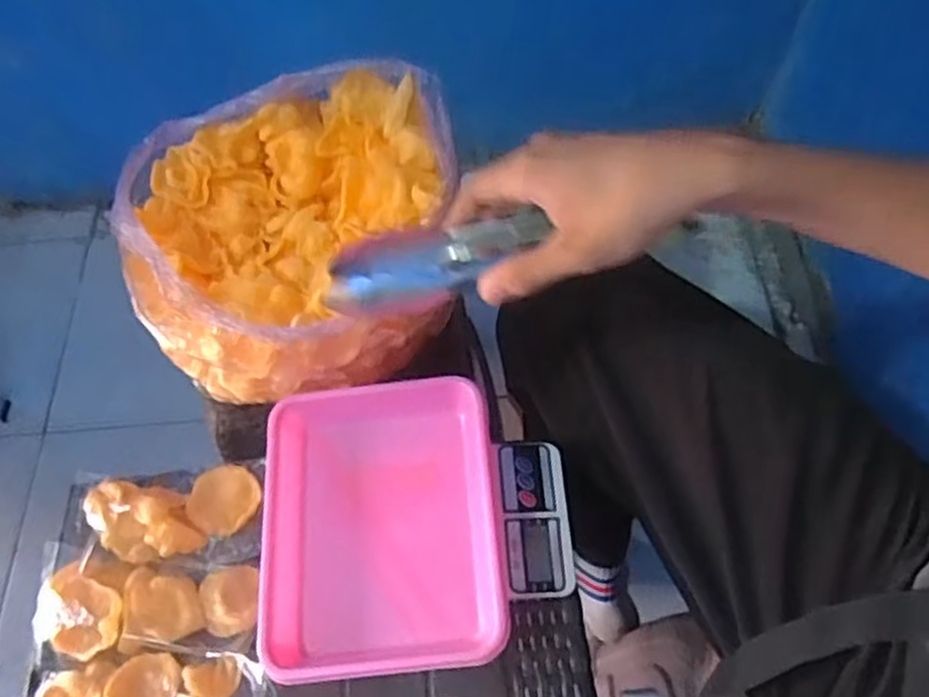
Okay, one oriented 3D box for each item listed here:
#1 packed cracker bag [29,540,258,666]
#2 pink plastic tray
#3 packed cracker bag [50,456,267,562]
[{"bbox_3d":[-0.260,0.204,0.596,0.186,0.030,0.086,0,61,4],"label":"packed cracker bag"},{"bbox_3d":[-0.066,0.137,0.579,0.181,0.038,0.218,-7,61,0],"label":"pink plastic tray"},{"bbox_3d":[-0.264,0.143,0.635,0.172,0.033,0.089,-4,61,2],"label":"packed cracker bag"}]

